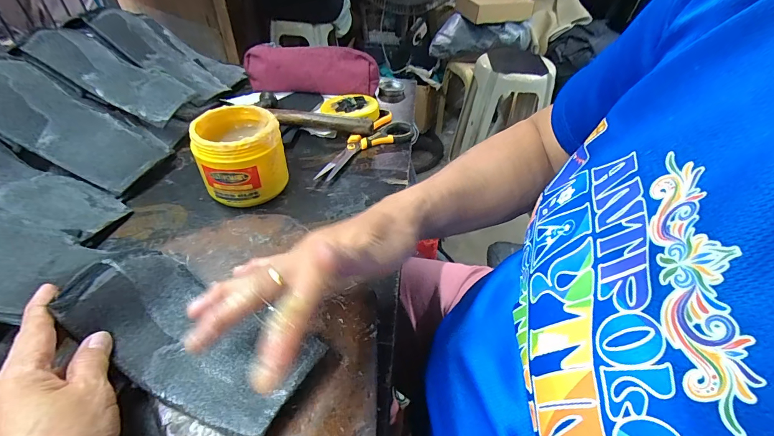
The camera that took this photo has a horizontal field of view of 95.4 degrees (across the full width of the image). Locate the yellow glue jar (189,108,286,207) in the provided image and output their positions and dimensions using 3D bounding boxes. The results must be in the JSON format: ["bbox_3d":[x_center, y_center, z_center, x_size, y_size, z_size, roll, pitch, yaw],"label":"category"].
[{"bbox_3d":[-0.172,-0.070,0.413,0.089,0.090,0.089,1,43,-1],"label":"yellow glue jar"}]

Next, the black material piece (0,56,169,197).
[{"bbox_3d":[-0.373,-0.109,0.414,0.185,0.027,0.103,34,52,-20],"label":"black material piece"}]

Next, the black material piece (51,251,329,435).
[{"bbox_3d":[-0.141,0.084,0.256,0.177,0.030,0.079,26,48,16],"label":"black material piece"}]

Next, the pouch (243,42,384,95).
[{"bbox_3d":[-0.128,-0.247,0.602,0.219,0.079,0.039,0,43,-2],"label":"pouch"}]

